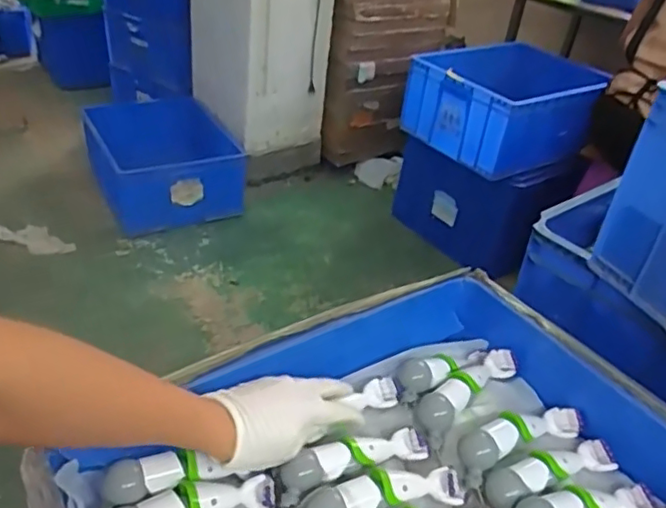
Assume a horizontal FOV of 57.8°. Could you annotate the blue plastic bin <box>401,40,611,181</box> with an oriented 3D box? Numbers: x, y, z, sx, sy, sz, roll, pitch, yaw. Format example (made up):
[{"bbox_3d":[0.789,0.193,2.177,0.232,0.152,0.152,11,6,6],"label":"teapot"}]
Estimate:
[{"bbox_3d":[0.536,-0.450,1.864,0.453,0.253,0.476,-20,42,-34],"label":"blue plastic bin"}]

